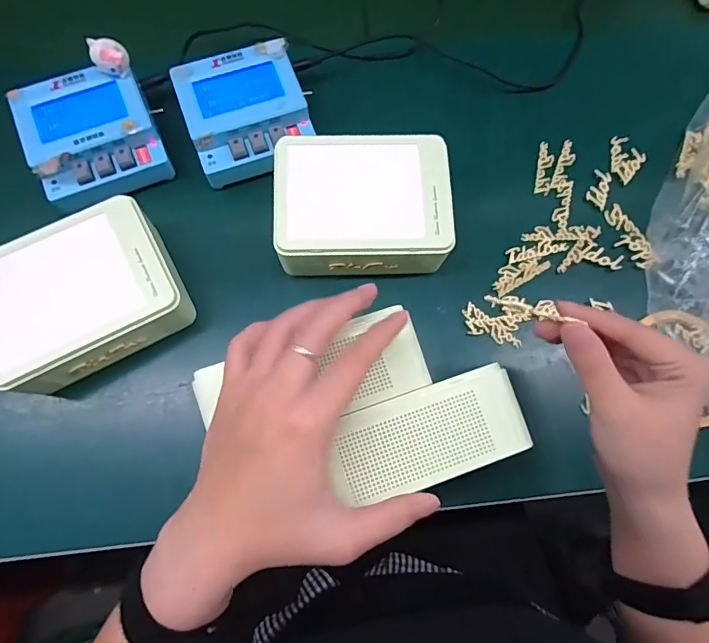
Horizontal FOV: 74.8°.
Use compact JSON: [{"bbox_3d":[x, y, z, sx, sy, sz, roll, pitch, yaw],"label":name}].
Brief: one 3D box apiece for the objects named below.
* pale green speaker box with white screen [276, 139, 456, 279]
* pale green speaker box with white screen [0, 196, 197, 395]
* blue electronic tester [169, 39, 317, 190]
[{"bbox_3d":[0.007,-0.092,0.386,0.139,0.059,0.112,-2,74,-2],"label":"pale green speaker box with white screen"},{"bbox_3d":[-0.207,-0.016,0.359,0.141,0.060,0.109,-27,76,-9],"label":"pale green speaker box with white screen"},{"bbox_3d":[-0.093,-0.180,0.403,0.102,0.043,0.100,-19,75,-7],"label":"blue electronic tester"}]

